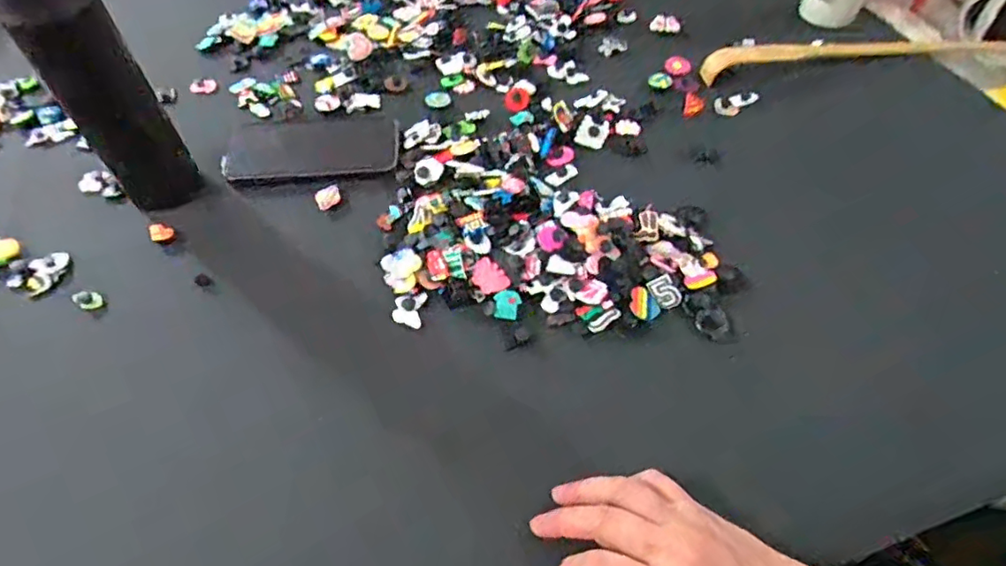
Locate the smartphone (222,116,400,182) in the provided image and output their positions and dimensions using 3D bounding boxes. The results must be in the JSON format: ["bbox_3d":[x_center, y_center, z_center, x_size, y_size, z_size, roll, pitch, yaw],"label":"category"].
[{"bbox_3d":[-0.185,-0.135,0.561,0.161,0.008,0.086,-7,55,-6],"label":"smartphone"}]

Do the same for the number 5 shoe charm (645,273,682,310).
[{"bbox_3d":[0.128,0.008,0.451,0.019,0.007,0.027,-33,91,18],"label":"number 5 shoe charm"}]

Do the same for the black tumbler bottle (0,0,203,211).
[{"bbox_3d":[-0.301,-0.148,0.432,0.061,0.234,0.060,-35,60,-23],"label":"black tumbler bottle"}]

